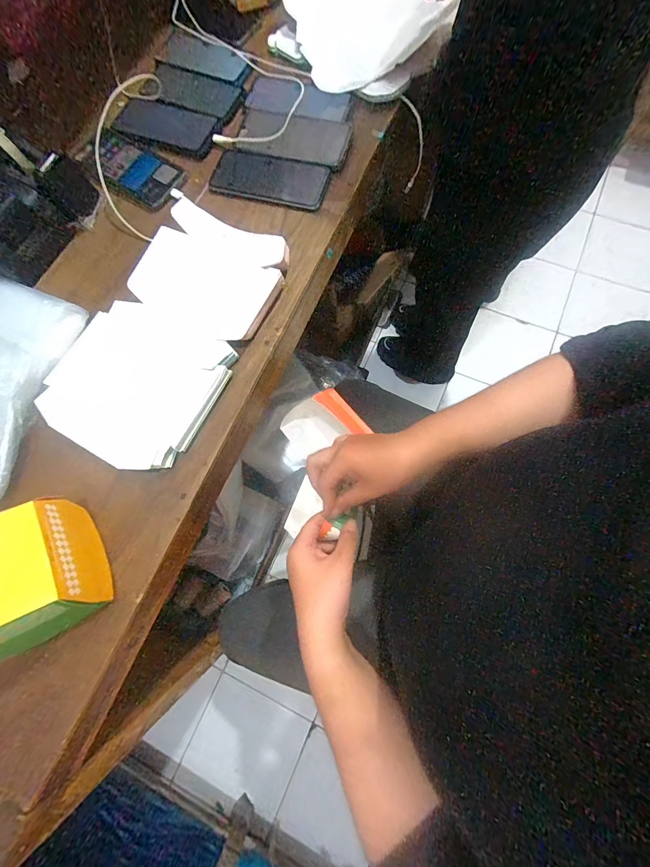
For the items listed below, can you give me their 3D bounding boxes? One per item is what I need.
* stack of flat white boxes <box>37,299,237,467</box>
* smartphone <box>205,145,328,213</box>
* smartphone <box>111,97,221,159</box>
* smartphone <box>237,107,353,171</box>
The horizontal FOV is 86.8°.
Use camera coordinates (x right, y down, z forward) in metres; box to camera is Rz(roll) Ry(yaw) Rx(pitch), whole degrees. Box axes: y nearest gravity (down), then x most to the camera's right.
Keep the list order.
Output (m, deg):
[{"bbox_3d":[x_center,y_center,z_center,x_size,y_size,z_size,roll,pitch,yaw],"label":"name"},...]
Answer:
[{"bbox_3d":[-0.225,-0.062,0.408,0.190,0.022,0.179,27,77,5],"label":"stack of flat white boxes"},{"bbox_3d":[-0.079,-0.373,0.502,0.167,0.012,0.083,15,78,6],"label":"smartphone"},{"bbox_3d":[-0.245,-0.471,0.526,0.166,0.013,0.084,23,76,4],"label":"smartphone"},{"bbox_3d":[-0.044,-0.447,0.517,0.161,0.015,0.080,15,76,3],"label":"smartphone"}]

